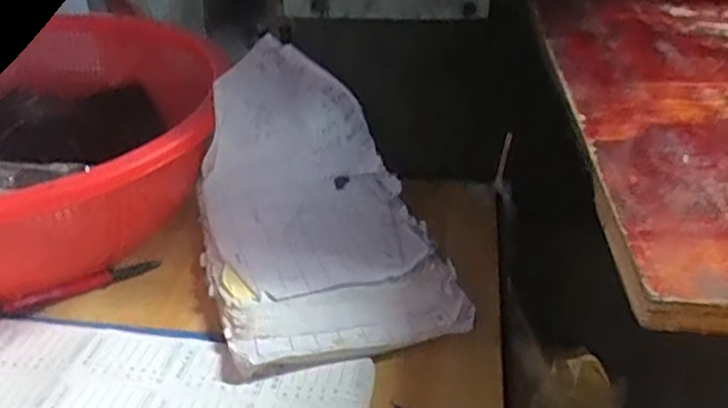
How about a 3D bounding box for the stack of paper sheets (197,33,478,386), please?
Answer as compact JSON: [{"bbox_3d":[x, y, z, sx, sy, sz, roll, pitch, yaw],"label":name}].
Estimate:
[{"bbox_3d":[-0.042,-0.020,0.556,0.196,0.134,0.279,-10,35,-14],"label":"stack of paper sheets"}]

